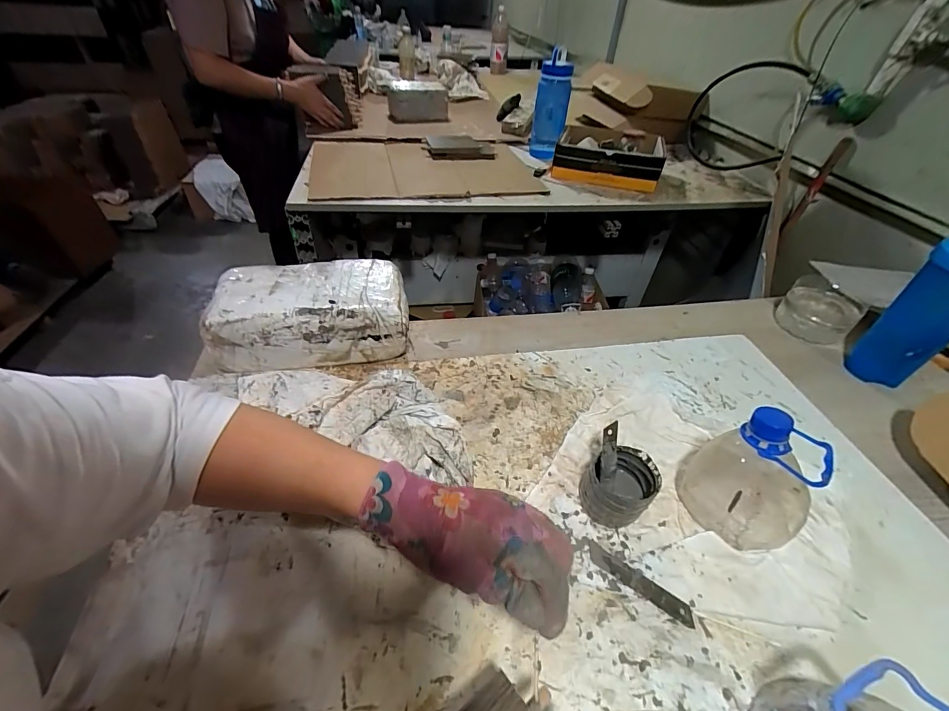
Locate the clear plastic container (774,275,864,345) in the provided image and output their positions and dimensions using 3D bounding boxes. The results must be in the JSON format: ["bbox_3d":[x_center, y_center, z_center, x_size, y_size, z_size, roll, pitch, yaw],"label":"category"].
[{"bbox_3d":[0.574,-0.074,0.677,0.089,0.063,0.109,-32,54,-31],"label":"clear plastic container"}]

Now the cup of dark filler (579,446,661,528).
[{"bbox_3d":[0.146,0.131,0.409,0.061,0.059,0.068,36,53,29],"label":"cup of dark filler"}]

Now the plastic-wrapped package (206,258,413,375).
[{"bbox_3d":[-0.222,-0.054,0.552,0.248,0.098,0.116,-6,45,-10],"label":"plastic-wrapped package"}]

